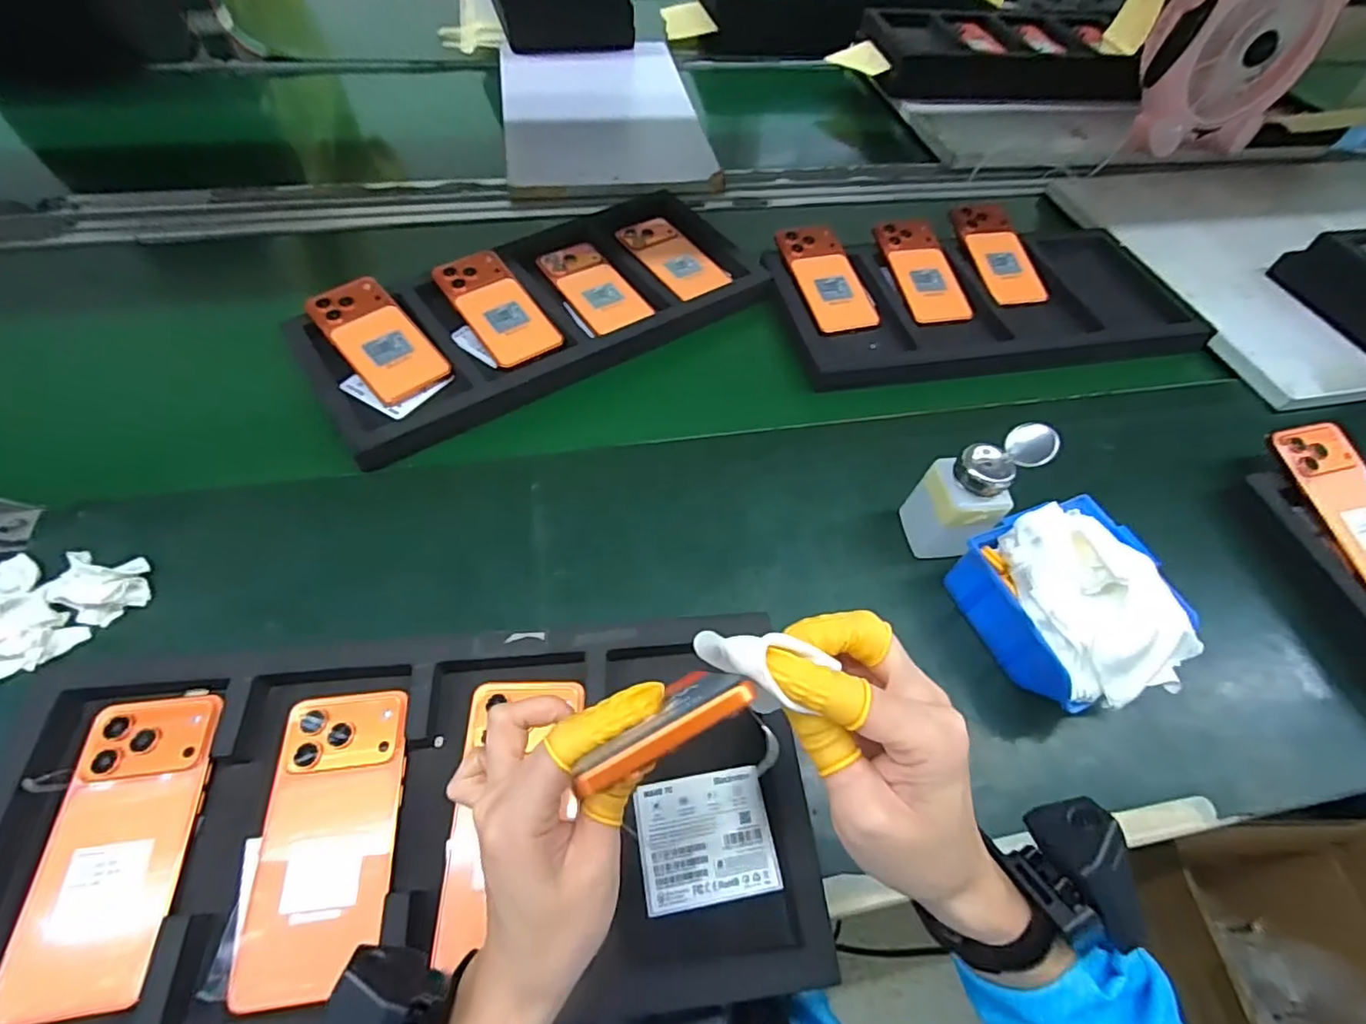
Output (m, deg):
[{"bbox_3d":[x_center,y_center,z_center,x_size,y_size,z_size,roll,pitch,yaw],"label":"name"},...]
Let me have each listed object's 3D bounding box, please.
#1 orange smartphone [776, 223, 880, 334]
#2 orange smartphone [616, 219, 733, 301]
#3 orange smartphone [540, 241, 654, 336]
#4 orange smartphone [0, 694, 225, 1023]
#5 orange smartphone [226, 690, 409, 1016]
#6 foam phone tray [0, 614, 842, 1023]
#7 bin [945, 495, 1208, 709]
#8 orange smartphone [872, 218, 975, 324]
[{"bbox_3d":[0.168,-0.271,0.693,0.077,0.011,0.157,-13,68,-10],"label":"orange smartphone"},{"bbox_3d":[-0.012,-0.303,0.716,0.072,0.008,0.154,-31,64,-21],"label":"orange smartphone"},{"bbox_3d":[-0.103,-0.257,0.683,0.070,0.008,0.156,-29,64,-21],"label":"orange smartphone"},{"bbox_3d":[-0.334,0.194,0.355,0.077,0.009,0.166,-4,58,-7],"label":"orange smartphone"},{"bbox_3d":[-0.215,0.194,0.364,0.076,0.008,0.163,-3,57,-6],"label":"orange smartphone"},{"bbox_3d":[-0.161,0.184,0.365,0.480,0.030,0.219,-3,58,-6],"label":"foam phone tray"},{"bbox_3d":[0.296,0.068,0.447,0.123,0.104,0.142,-14,59,-13],"label":"bin"},{"bbox_3d":[0.291,-0.288,0.716,0.083,0.011,0.158,-9,66,-10],"label":"orange smartphone"}]

